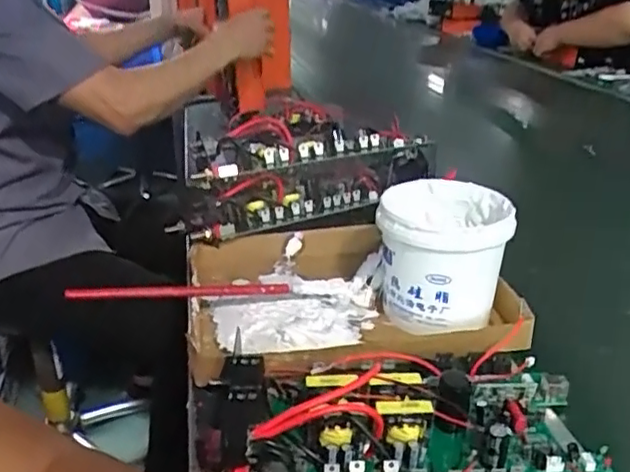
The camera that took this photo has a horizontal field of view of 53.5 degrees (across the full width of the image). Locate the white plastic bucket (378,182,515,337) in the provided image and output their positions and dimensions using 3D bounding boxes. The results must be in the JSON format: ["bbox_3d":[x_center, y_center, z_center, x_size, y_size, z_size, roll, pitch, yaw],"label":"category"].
[{"bbox_3d":[0.124,0.020,0.617,0.118,0.121,0.135,5,24,12],"label":"white plastic bucket"}]

